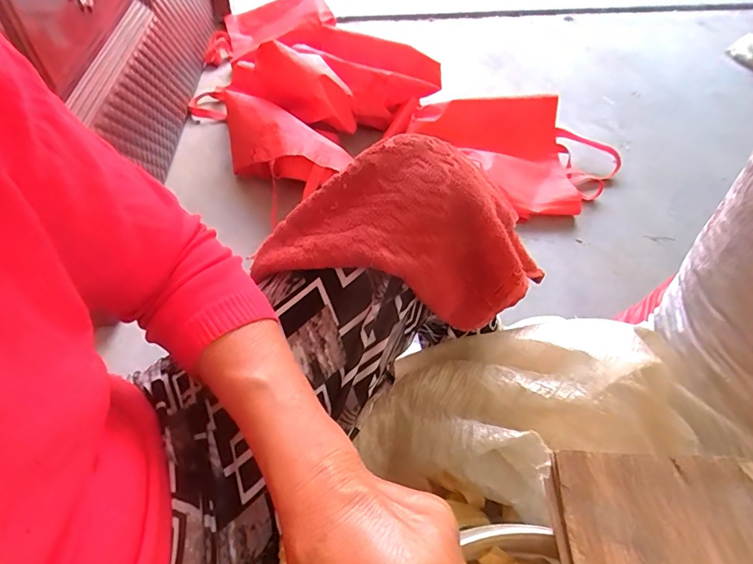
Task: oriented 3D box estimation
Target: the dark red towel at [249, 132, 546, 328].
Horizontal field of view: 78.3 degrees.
[{"bbox_3d":[0.021,-0.047,0.410,0.232,0.104,0.121,9,51,6],"label":"dark red towel"}]

